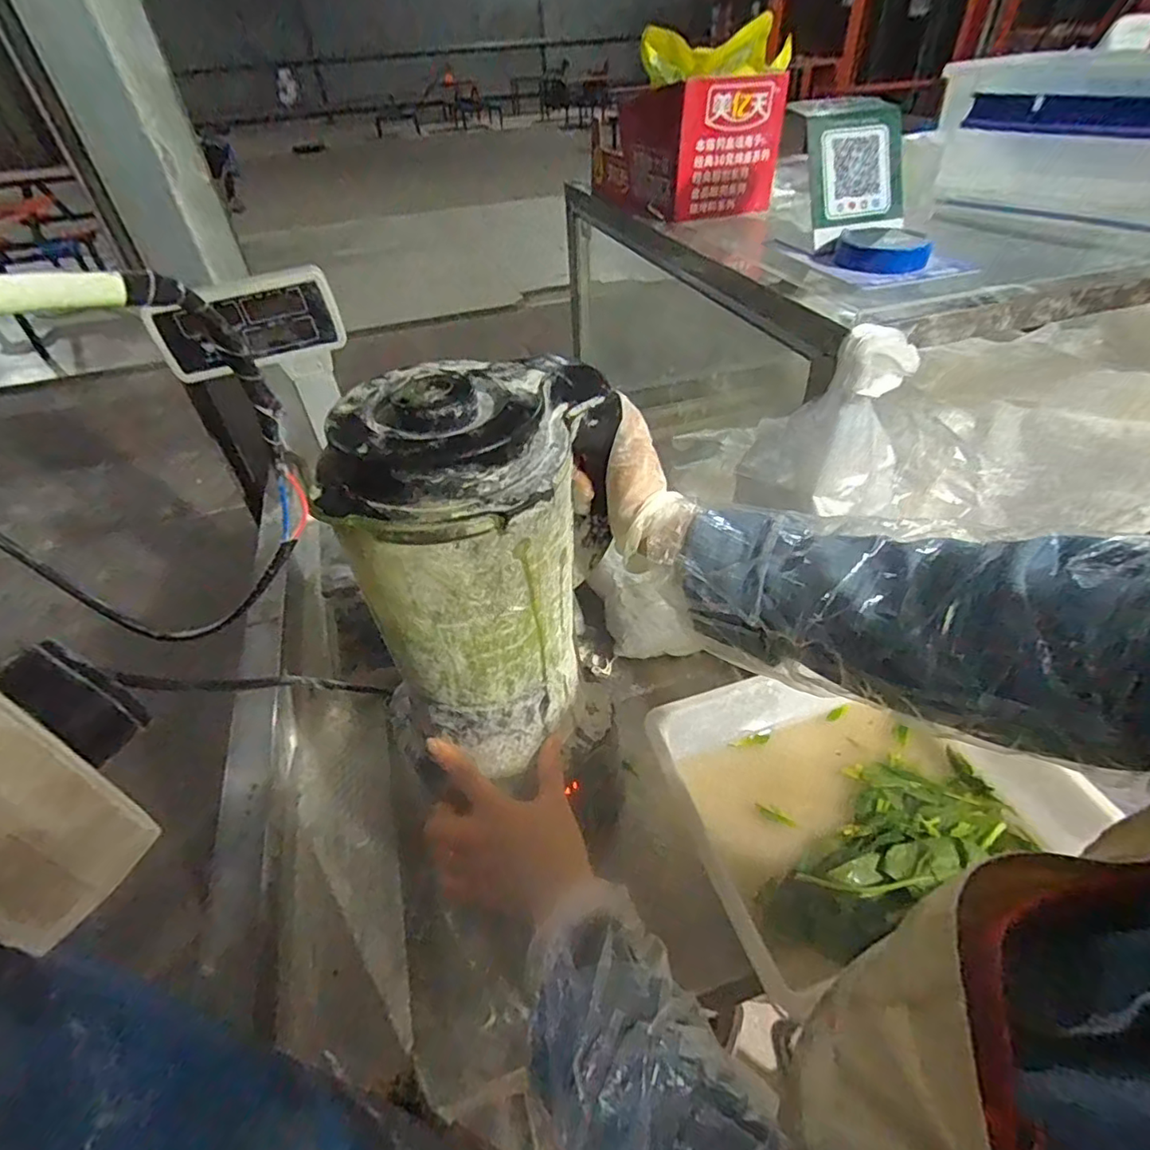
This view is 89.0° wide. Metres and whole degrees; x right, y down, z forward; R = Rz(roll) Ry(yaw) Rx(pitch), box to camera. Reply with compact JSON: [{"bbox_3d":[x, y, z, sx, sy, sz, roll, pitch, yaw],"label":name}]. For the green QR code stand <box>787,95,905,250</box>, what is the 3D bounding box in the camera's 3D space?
[{"bbox_3d":[0.265,-0.393,0.564,0.098,0.094,0.092,-12,43,-9],"label":"green QR code stand"}]

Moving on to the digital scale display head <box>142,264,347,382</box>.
[{"bbox_3d":[-0.426,-0.327,0.766,0.229,0.103,0.035,-18,44,-15],"label":"digital scale display head"}]

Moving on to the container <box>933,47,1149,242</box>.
[{"bbox_3d":[0.538,-0.408,0.551,0.345,0.125,0.216,29,51,31],"label":"container"}]

